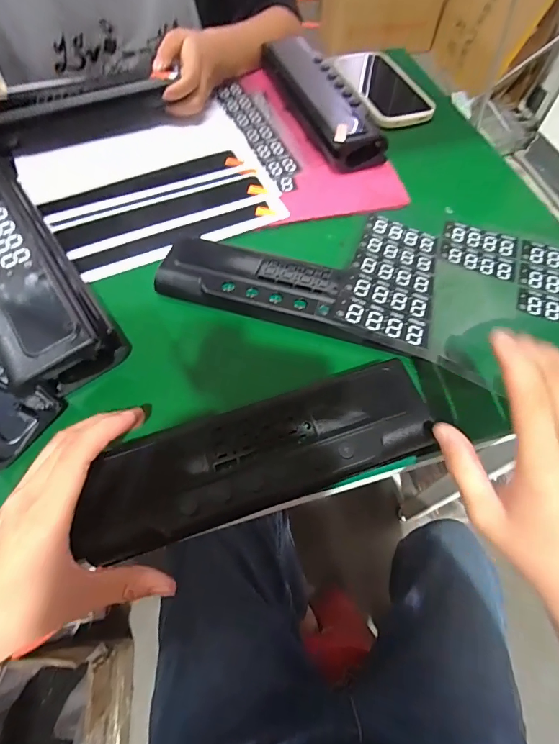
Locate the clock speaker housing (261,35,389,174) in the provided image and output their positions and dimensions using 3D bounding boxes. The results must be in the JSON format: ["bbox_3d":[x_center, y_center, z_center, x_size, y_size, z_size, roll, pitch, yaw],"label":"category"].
[{"bbox_3d":[0.050,-0.338,0.498,0.070,0.037,0.251,-18,63,-10],"label":"clock speaker housing"}]

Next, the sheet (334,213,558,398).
[{"bbox_3d":[0.189,-0.078,0.362,0.242,0.033,0.206,16,63,8],"label":"sheet"}]

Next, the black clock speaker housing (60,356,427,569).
[{"bbox_3d":[-0.011,0.063,0.286,0.245,0.042,0.074,-18,63,-7],"label":"black clock speaker housing"}]

